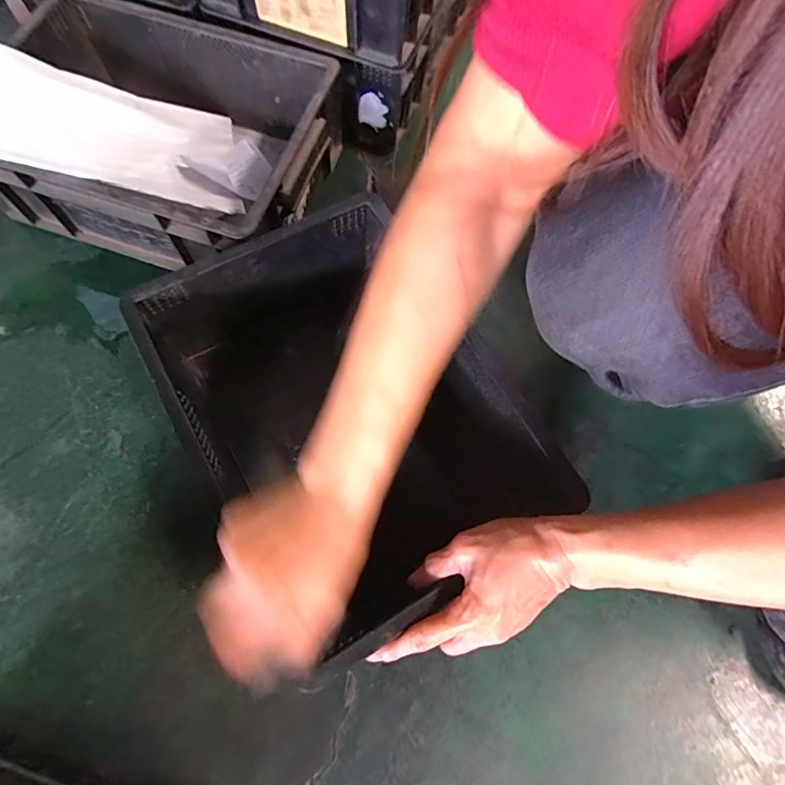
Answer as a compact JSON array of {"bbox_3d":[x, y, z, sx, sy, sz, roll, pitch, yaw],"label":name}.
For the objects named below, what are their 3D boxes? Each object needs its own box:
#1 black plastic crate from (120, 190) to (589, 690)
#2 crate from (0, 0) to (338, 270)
[{"bbox_3d":[-0.053,0.021,0.432,0.238,0.123,0.321,-27,75,-11],"label":"black plastic crate"},{"bbox_3d":[-0.252,-0.283,0.515,0.352,0.147,0.251,16,70,4],"label":"crate"}]

